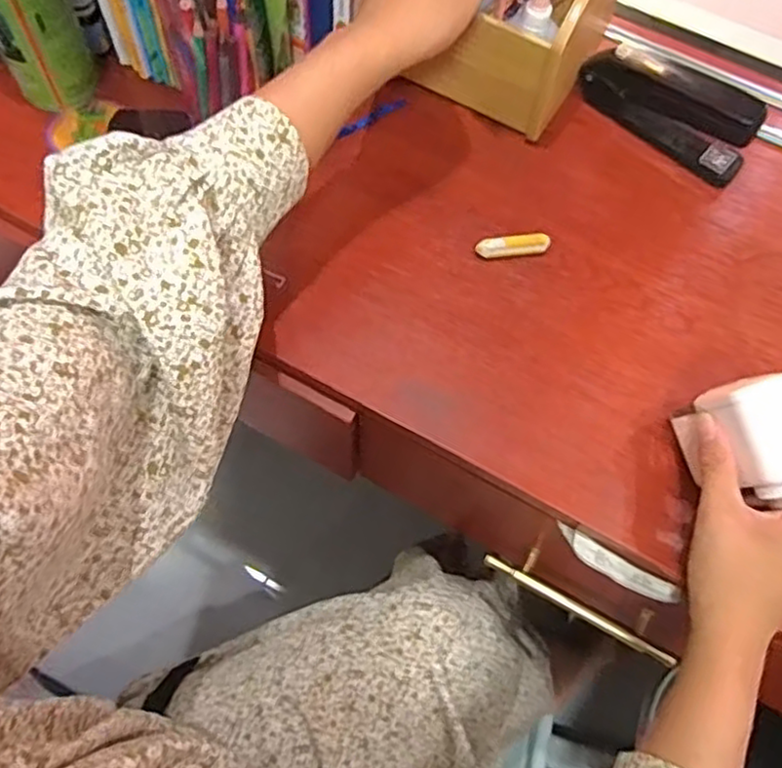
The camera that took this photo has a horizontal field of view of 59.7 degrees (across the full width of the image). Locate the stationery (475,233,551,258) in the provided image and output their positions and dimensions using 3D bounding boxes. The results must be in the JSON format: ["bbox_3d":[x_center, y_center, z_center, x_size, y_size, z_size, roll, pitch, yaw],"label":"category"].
[{"bbox_3d":[0.096,-0.108,0.537,0.057,0.014,0.017,-6,66,-6],"label":"stationery"}]

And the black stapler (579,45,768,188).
[{"bbox_3d":[0.234,-0.235,0.574,0.151,0.065,0.033,35,68,12],"label":"black stapler"}]

